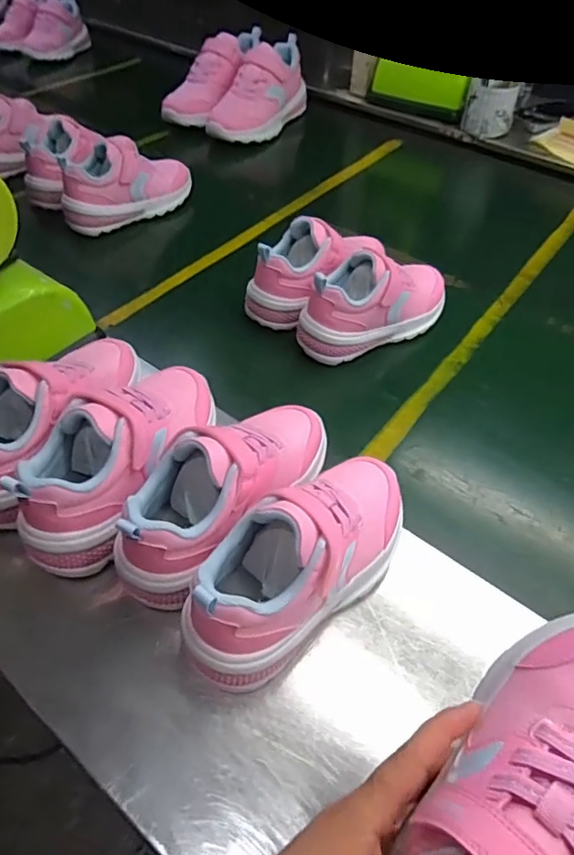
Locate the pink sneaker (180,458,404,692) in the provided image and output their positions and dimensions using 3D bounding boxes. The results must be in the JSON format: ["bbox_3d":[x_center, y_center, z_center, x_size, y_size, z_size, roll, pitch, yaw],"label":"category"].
[{"bbox_3d":[0.017,0.084,0.368,0.197,0.102,0.072,-34,59,-28],"label":"pink sneaker"}]

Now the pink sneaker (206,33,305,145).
[{"bbox_3d":[-0.047,-0.602,0.982,0.092,0.105,0.252,27,67,19],"label":"pink sneaker"}]

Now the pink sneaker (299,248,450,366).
[{"bbox_3d":[0.102,-0.145,0.599,0.184,0.090,0.066,-20,53,-19],"label":"pink sneaker"}]

